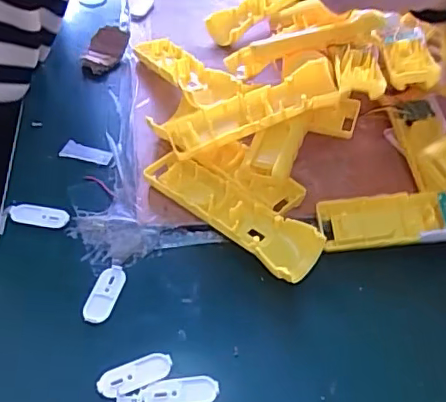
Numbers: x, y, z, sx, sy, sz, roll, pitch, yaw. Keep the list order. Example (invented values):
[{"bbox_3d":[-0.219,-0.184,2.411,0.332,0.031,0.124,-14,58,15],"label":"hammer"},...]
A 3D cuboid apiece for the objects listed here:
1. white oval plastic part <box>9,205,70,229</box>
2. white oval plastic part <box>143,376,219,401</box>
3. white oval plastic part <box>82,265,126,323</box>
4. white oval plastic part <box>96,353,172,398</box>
[{"bbox_3d":[-0.155,0.013,0.472,0.050,0.005,0.016,9,47,4],"label":"white oval plastic part"},{"bbox_3d":[-0.028,0.128,0.372,0.049,0.004,0.020,-4,48,-8],"label":"white oval plastic part"},{"bbox_3d":[-0.089,0.070,0.424,0.019,0.004,0.051,13,48,8],"label":"white oval plastic part"},{"bbox_3d":[-0.060,0.118,0.380,0.051,0.004,0.021,-18,51,-19],"label":"white oval plastic part"}]

